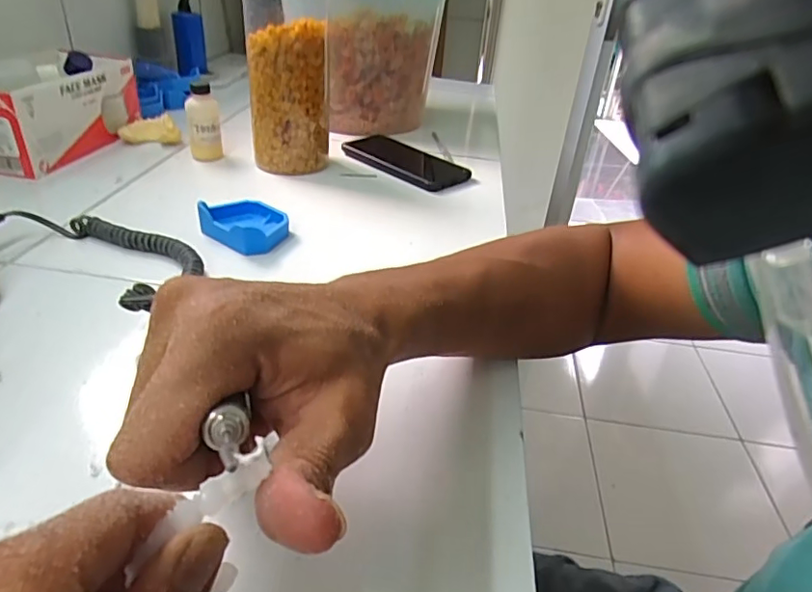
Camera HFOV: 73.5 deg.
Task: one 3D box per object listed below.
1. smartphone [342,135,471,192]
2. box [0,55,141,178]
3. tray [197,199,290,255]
[{"bbox_3d":[-0.003,-0.172,0.690,0.172,0.018,0.085,28,39,31],"label":"smartphone"},{"bbox_3d":[-0.415,-0.219,0.626,0.115,0.086,0.202,7,33,4],"label":"box"},{"bbox_3d":[-0.145,-0.066,0.496,0.082,0.026,0.059,25,38,28],"label":"tray"}]

